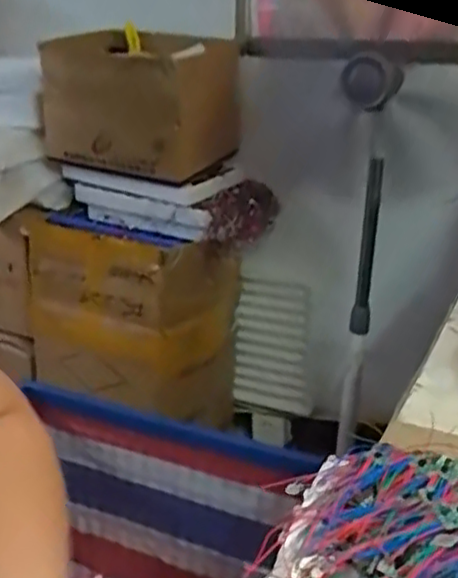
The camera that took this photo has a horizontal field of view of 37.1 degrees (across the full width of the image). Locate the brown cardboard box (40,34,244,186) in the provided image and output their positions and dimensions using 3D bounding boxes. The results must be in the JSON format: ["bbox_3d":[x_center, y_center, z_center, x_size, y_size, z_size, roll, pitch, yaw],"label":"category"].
[{"bbox_3d":[-0.216,-0.438,1.611,0.384,0.283,0.341,12,23,25],"label":"brown cardboard box"}]

